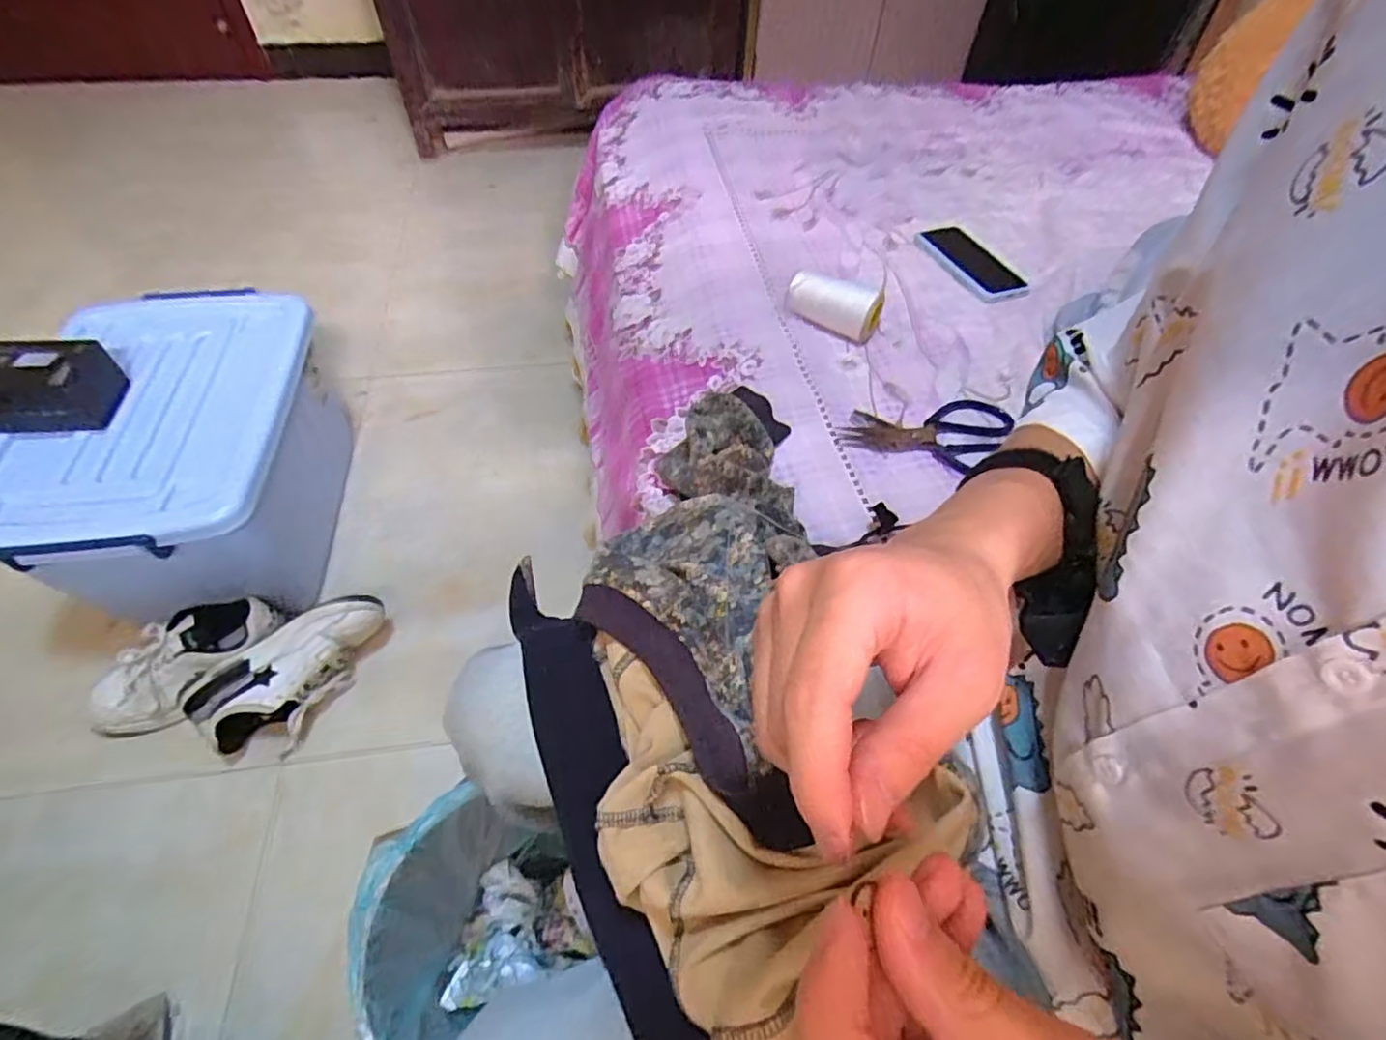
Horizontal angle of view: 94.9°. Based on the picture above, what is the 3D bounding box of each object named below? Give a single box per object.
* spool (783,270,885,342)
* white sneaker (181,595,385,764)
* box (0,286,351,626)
[{"bbox_3d":[0.173,-0.265,0.782,0.112,0.045,0.049,24,56,15],"label":"spool"},{"bbox_3d":[-0.574,0.211,0.920,0.130,0.102,0.265,33,59,20],"label":"white sneaker"},{"bbox_3d":[-0.758,-0.087,0.975,0.318,0.281,0.476,-4,54,-5],"label":"box"}]

